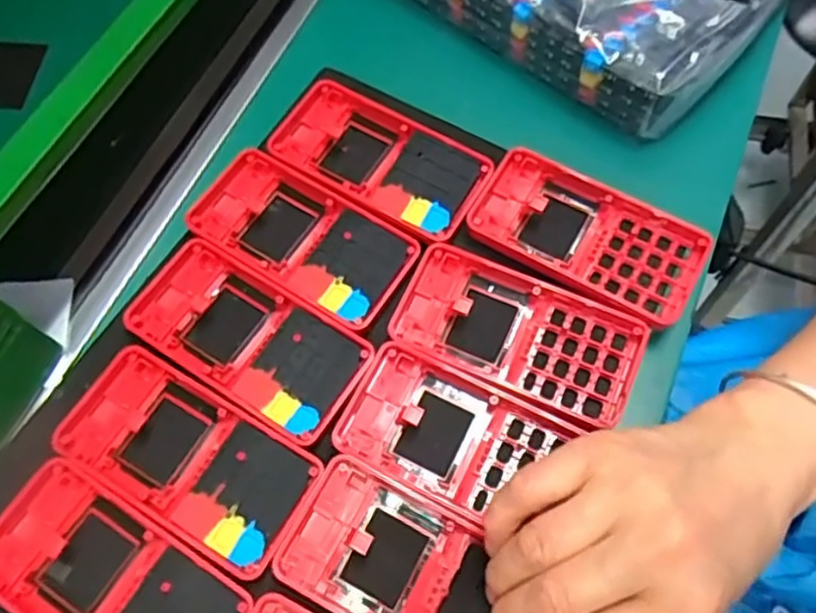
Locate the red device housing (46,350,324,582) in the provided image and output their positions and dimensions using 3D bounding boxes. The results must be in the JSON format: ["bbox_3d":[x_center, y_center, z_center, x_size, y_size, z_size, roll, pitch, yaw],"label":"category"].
[{"bbox_3d":[-0.106,0.071,0.327,0.121,0.008,0.061,28,69,14],"label":"red device housing"}]

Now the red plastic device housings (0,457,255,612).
[{"bbox_3d":[-0.135,0.124,0.307,0.124,0.016,0.061,29,69,14],"label":"red plastic device housings"}]

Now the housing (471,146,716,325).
[{"bbox_3d":[0.097,-0.038,0.376,0.123,0.017,0.064,28,69,14],"label":"housing"}]

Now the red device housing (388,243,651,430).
[{"bbox_3d":[0.056,0.013,0.352,0.123,0.020,0.060,21,67,11],"label":"red device housing"}]

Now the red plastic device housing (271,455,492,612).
[{"bbox_3d":[0.002,0.119,0.305,0.116,0.018,0.062,26,69,13],"label":"red plastic device housing"}]

